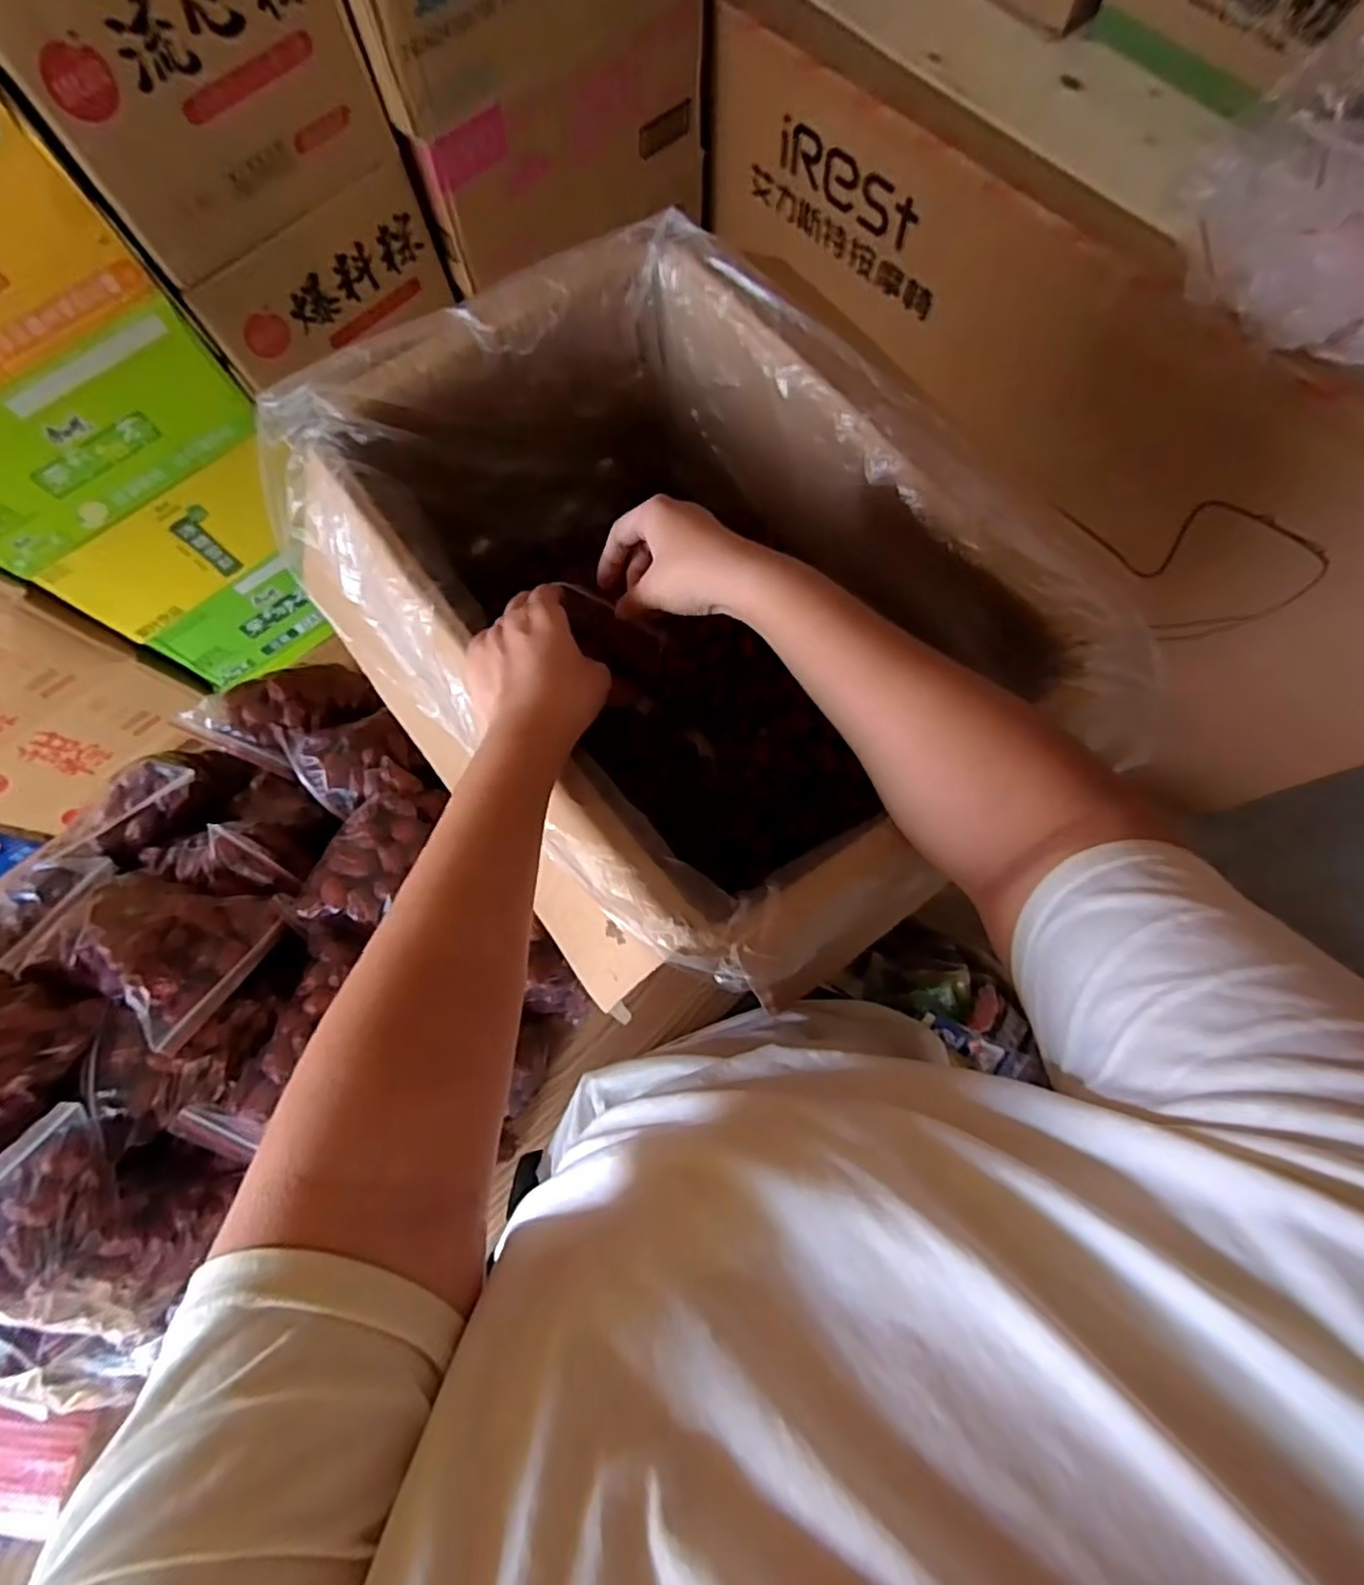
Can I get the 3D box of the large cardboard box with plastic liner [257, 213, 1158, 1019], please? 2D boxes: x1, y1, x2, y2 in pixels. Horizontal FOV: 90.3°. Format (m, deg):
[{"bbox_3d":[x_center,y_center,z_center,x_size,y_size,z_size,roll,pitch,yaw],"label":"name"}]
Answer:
[{"bbox_3d":[0.000,-0.121,0.557,0.404,0.265,0.505,-34,76,-7],"label":"large cardboard box with plastic liner"}]

